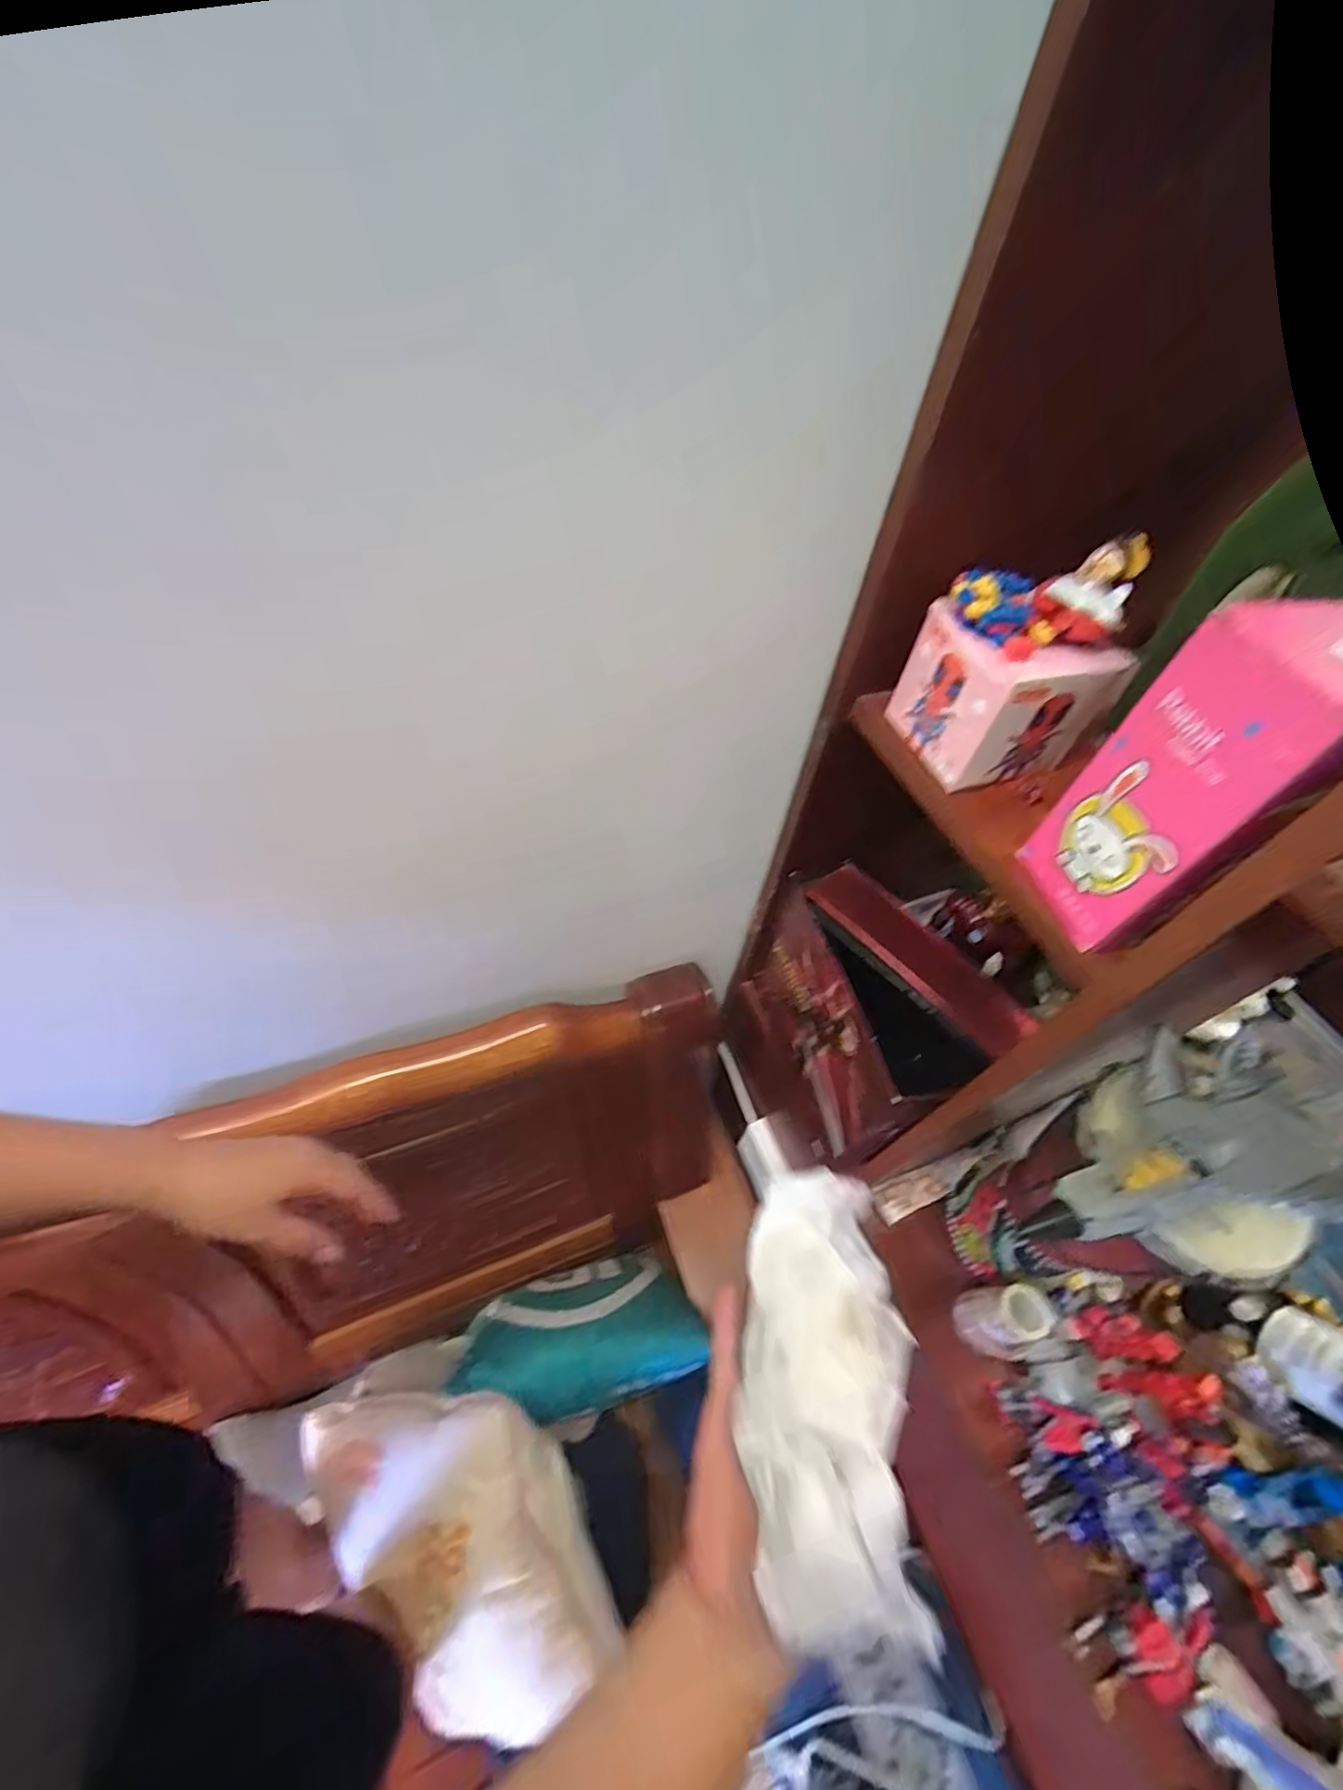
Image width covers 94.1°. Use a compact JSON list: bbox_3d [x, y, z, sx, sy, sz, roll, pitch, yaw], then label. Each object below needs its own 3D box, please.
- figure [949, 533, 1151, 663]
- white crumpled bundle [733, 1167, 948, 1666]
[{"bbox_3d":[0.230,-0.186,0.379,0.093,0.051,0.063,-4,54,-9],"label":"figure"},{"bbox_3d":[0.077,0.227,0.316,0.074,0.058,0.196,11,31,3],"label":"white crumpled bundle"}]

